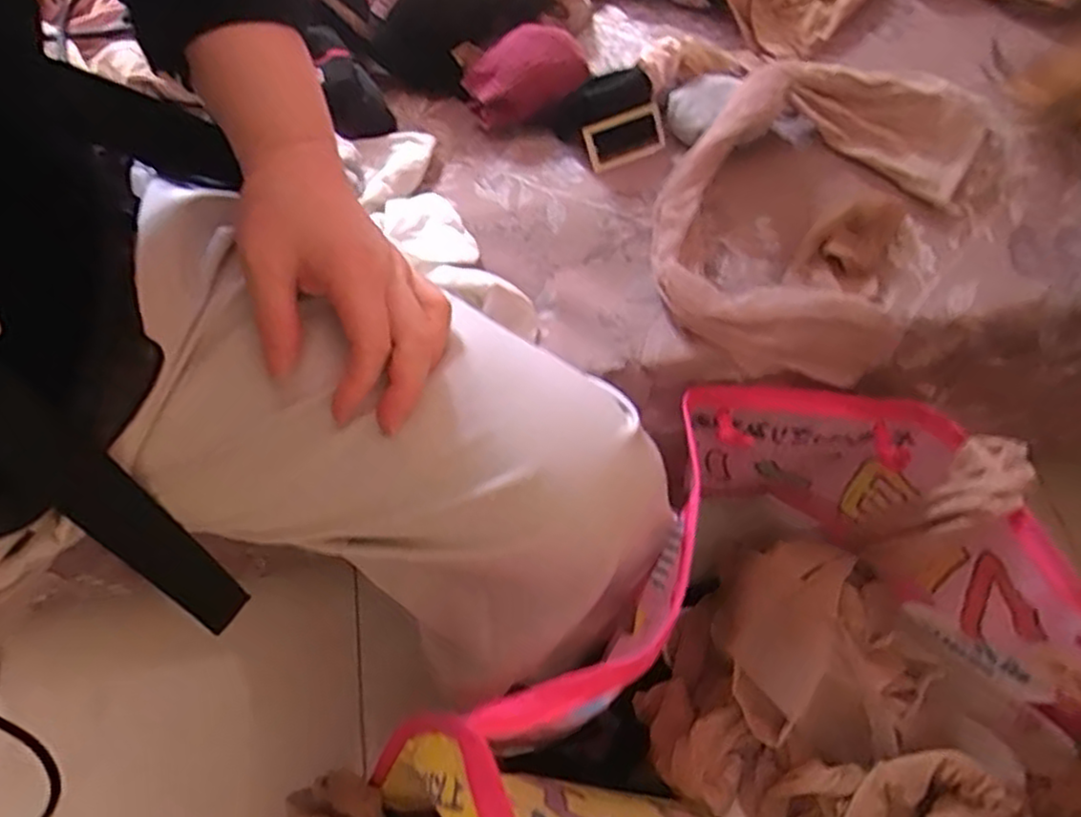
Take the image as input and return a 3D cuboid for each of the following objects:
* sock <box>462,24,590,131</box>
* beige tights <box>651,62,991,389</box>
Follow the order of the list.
[{"bbox_3d":[-0.013,-0.249,0.528,0.092,0.041,0.056,-22,67,-8],"label":"sock"},{"bbox_3d":[0.183,-0.145,0.478,0.182,0.050,0.227,24,69,12],"label":"beige tights"}]

